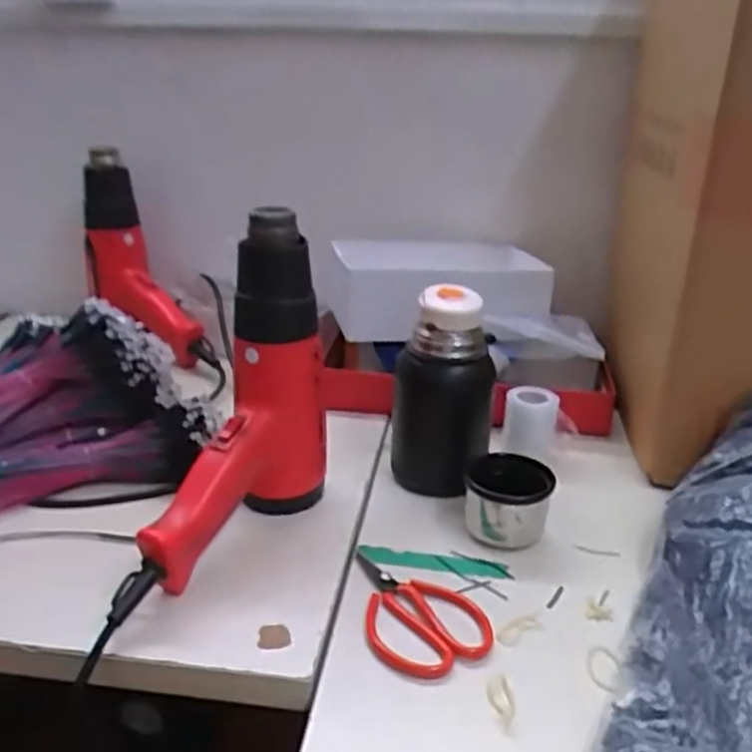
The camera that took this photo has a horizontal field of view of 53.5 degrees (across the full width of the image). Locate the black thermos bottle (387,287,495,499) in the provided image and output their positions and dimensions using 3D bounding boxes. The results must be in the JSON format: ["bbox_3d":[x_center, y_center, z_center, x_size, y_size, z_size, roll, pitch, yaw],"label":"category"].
[{"bbox_3d":[0.057,0.015,0.644,0.072,0.172,0.065,-4,24,-11],"label":"black thermos bottle"}]

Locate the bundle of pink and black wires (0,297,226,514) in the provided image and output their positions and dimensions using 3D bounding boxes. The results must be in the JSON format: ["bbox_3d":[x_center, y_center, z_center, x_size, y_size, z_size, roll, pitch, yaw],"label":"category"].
[{"bbox_3d":[-0.281,0.020,0.678,0.264,0.118,0.186,-4,24,-11],"label":"bundle of pink and black wires"}]

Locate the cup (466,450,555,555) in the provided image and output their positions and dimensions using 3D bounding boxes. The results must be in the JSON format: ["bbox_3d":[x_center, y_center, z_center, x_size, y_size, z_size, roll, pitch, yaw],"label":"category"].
[{"bbox_3d":[0.105,0.097,0.592,0.065,0.053,0.069,4,23,8],"label":"cup"}]

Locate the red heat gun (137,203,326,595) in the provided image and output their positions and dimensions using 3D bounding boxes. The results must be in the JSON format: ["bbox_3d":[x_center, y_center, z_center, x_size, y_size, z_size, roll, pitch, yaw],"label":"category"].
[{"bbox_3d":[-0.098,0.024,0.535,0.077,0.237,0.169,6,24,12],"label":"red heat gun"}]

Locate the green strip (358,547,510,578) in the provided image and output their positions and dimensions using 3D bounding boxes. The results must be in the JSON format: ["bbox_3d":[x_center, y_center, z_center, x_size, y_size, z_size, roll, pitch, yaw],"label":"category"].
[{"bbox_3d":[0.043,0.144,0.573,0.113,0.004,0.027,5,18,5],"label":"green strip"}]

